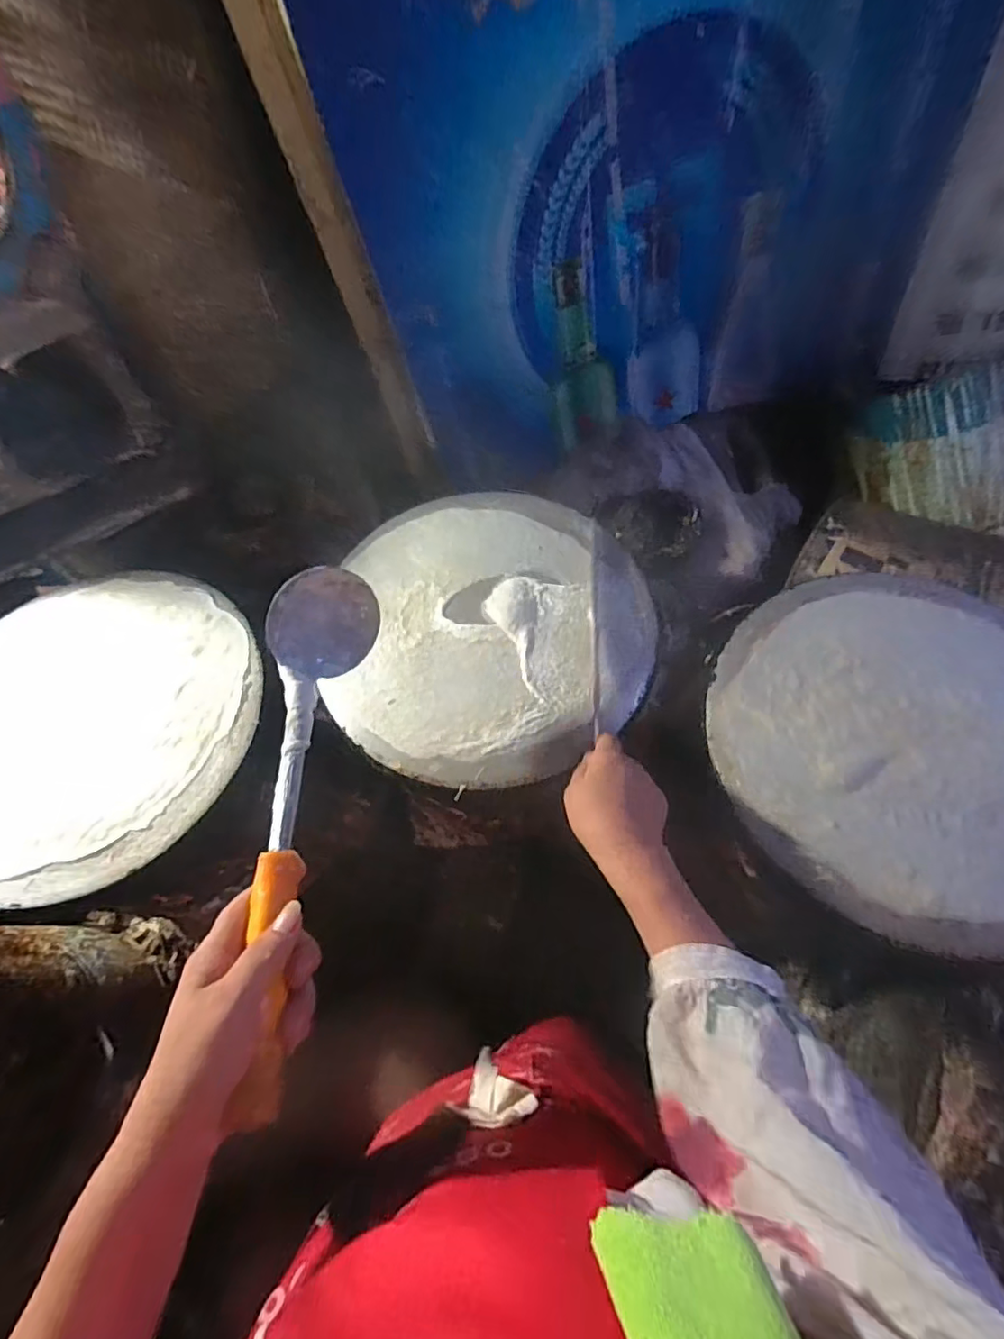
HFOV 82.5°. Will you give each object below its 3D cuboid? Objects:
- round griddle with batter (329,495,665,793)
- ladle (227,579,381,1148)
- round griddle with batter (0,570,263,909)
[{"bbox_3d":[-0.007,-0.054,0.637,0.335,0.024,0.356,-1,65,2],"label":"round griddle with batter"},{"bbox_3d":[-0.144,0.089,0.405,0.070,0.075,0.365,-2,59,2],"label":"ladle"},{"bbox_3d":[-0.455,0.048,0.609,0.376,0.019,0.357,-1,65,2],"label":"round griddle with batter"}]

